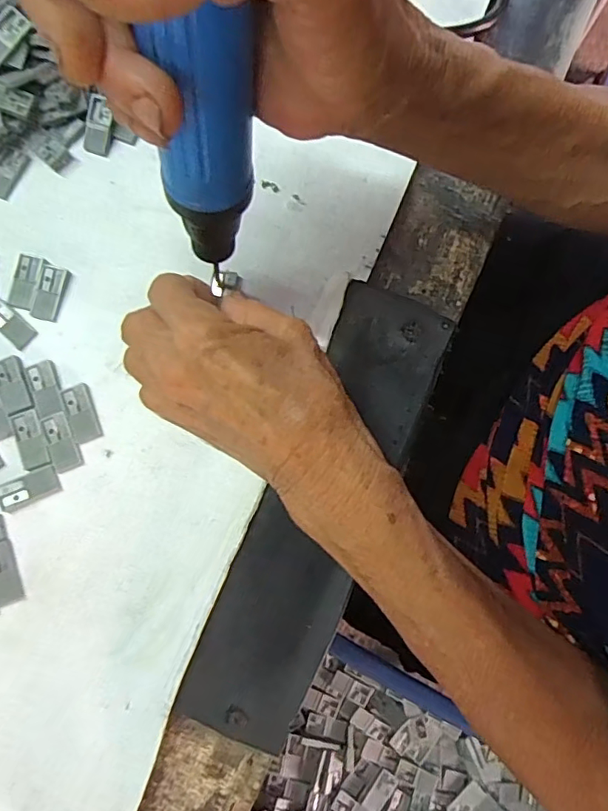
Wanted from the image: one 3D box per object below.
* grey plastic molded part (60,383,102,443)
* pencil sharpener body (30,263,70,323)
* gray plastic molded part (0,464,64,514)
[{"bbox_3d":[-0.109,0.003,0.261,0.013,0.004,0.028,-21,80,-4],"label":"grey plastic molded part"},{"bbox_3d":[-0.131,-0.059,0.274,0.014,0.004,0.029,14,80,3],"label":"pencil sharpener body"},{"bbox_3d":[-0.132,0.040,0.254,0.029,0.004,0.015,-26,80,-5],"label":"gray plastic molded part"}]

